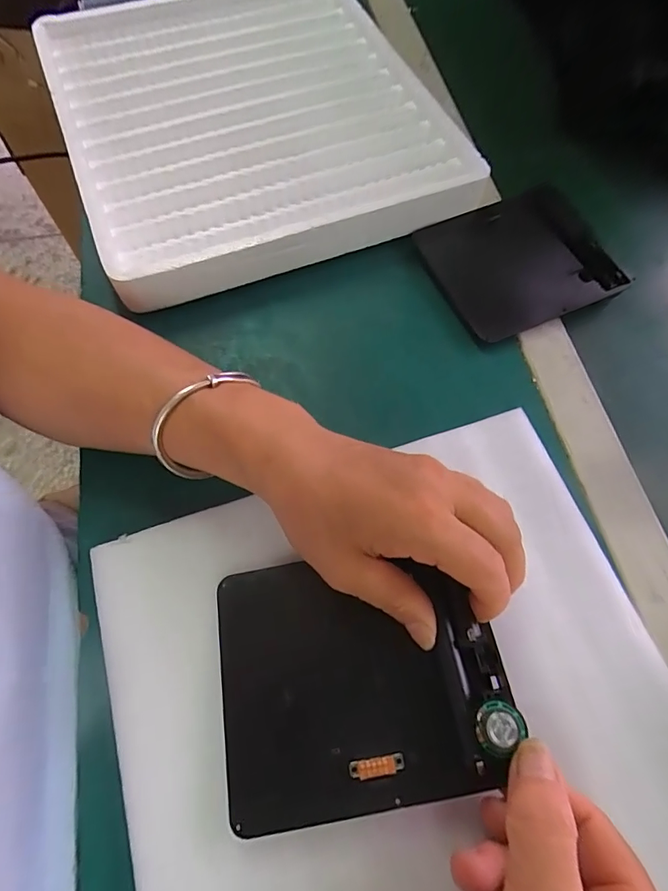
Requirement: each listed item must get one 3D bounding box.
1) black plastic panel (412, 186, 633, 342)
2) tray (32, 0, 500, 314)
[{"bbox_3d":[0.142,-0.143,0.342,0.131,0.008,0.112,-24,70,-11],"label":"black plastic panel"},{"bbox_3d":[-0.072,-0.280,0.376,0.285,0.037,0.319,-21,70,-10],"label":"tray"}]

